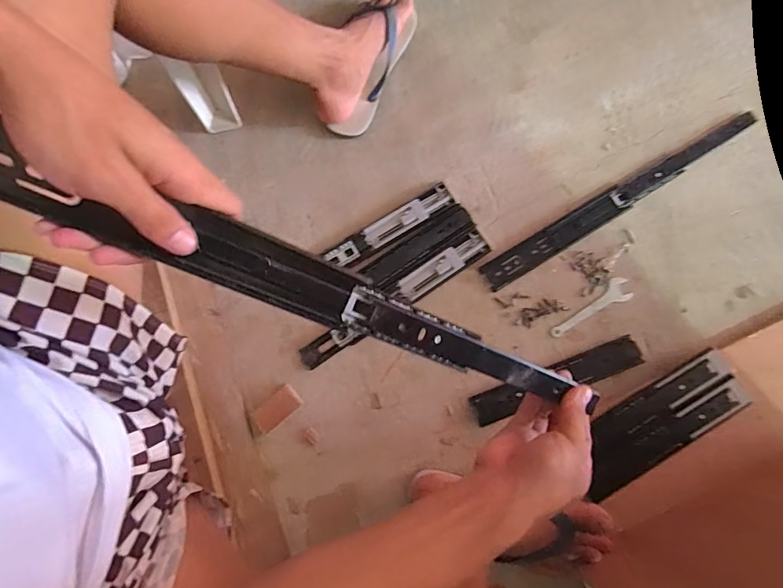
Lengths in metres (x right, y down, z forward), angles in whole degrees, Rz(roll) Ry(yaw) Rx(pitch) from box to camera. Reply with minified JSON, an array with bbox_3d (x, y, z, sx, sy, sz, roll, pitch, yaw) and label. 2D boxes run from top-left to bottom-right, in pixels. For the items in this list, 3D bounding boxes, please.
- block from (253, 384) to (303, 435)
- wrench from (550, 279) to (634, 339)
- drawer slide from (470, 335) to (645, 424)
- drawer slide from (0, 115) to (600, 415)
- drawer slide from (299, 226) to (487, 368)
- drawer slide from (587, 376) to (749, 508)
[{"bbox_3d":[-0.161,0.165,0.648,0.070,0.025,0.034,-43,82,-6],"label":"block"},{"bbox_3d":[0.291,0.023,0.666,0.137,0.004,0.035,-33,81,-4],"label":"wrench"},{"bbox_3d":[0.232,0.122,0.644,0.246,0.011,0.043,-21,80,-2],"label":"drawer slide"},{"bbox_3d":[-0.043,0.001,0.322,0.443,0.021,0.043,22,80,-20],"label":"drawer slide"},{"bbox_3d":[0.003,0.004,0.671,0.317,0.008,0.050,-33,81,-4],"label":"drawer slide"},{"bbox_3d":[0.364,0.193,0.605,0.247,0.009,0.044,-30,80,-4],"label":"drawer slide"}]

